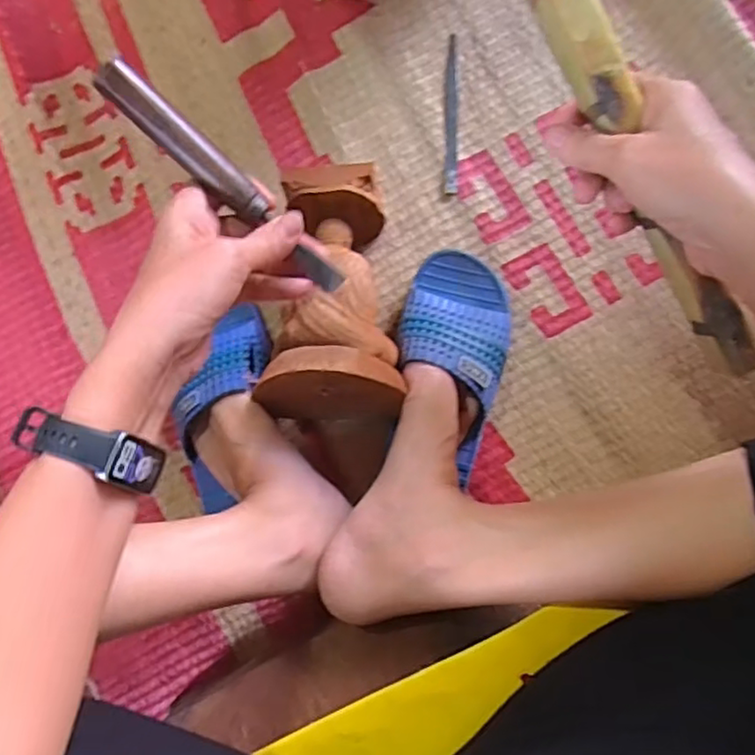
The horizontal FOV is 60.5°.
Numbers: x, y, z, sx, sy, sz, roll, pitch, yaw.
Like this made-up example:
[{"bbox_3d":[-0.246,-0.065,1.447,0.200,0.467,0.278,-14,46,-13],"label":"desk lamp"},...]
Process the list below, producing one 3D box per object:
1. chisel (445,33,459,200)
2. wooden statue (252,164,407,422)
[{"bbox_3d":[0.063,-0.225,0.553,0.012,0.006,0.138,1,86,7],"label":"chisel"},{"bbox_3d":[-0.033,-0.063,0.491,0.101,0.079,0.182,-1,75,7],"label":"wooden statue"}]

